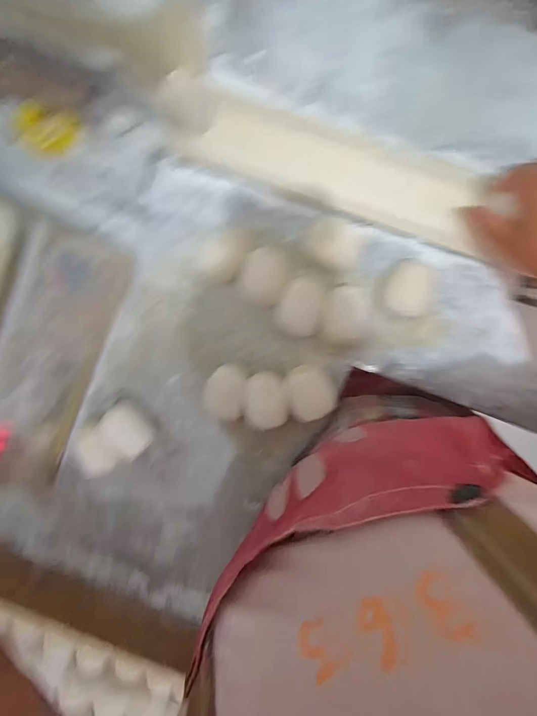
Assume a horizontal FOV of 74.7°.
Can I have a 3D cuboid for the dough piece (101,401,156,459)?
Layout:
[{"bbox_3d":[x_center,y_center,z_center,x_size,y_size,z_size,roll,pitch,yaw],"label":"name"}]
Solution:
[{"bbox_3d":[-0.181,0.095,0.448,0.048,0.027,0.064,-39,91,9],"label":"dough piece"}]

